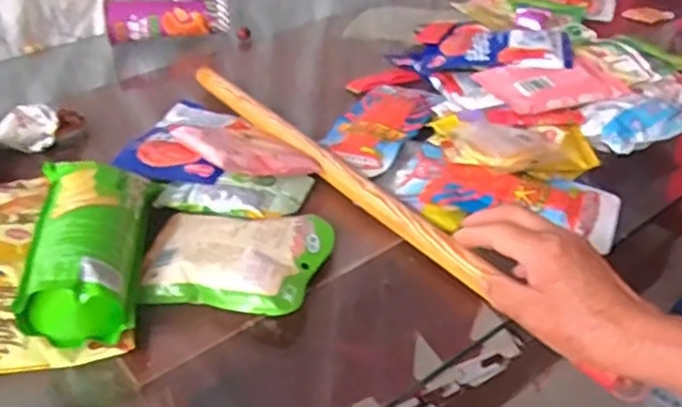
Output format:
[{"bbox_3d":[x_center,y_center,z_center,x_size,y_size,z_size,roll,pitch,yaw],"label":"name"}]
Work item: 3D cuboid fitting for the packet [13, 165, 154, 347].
[{"bbox_3d":[-0.207,0.022,0.560,0.085,0.053,0.191,-8,36,-9],"label":"packet"}]

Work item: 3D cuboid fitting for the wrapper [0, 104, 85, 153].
[{"bbox_3d":[-0.345,-0.080,0.739,0.122,0.042,0.035,-16,39,-20],"label":"wrapper"}]

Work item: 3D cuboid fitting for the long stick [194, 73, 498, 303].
[{"bbox_3d":[-0.025,-0.049,0.689,0.020,0.020,0.462,-24,43,-29],"label":"long stick"}]

